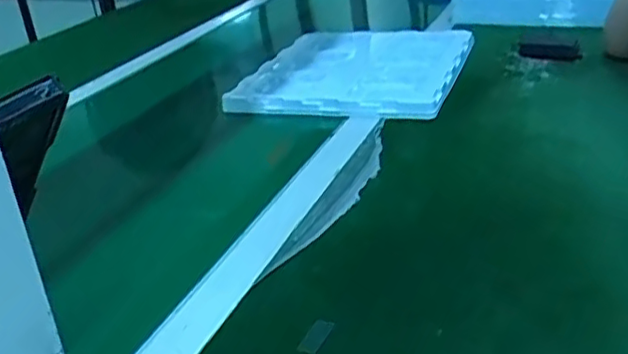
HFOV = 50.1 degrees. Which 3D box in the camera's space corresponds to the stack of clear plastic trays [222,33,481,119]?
[{"bbox_3d":[0.062,-0.154,0.930,0.277,0.035,0.317,4,26,22],"label":"stack of clear plastic trays"}]

